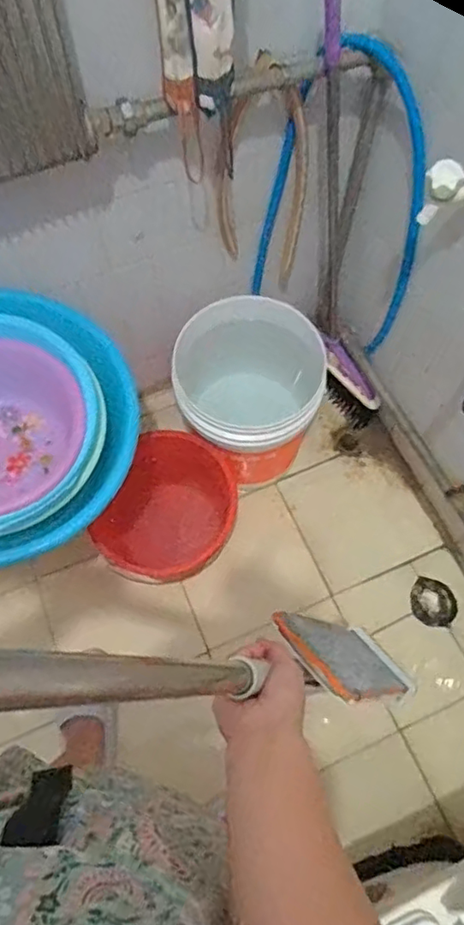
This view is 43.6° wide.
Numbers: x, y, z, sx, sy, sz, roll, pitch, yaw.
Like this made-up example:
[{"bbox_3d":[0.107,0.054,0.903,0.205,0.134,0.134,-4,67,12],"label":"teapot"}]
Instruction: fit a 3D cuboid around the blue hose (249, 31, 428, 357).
[{"bbox_3d":[0.210,-0.473,1.080,0.311,0.569,0.139,17,67,8],"label":"blue hose"}]

